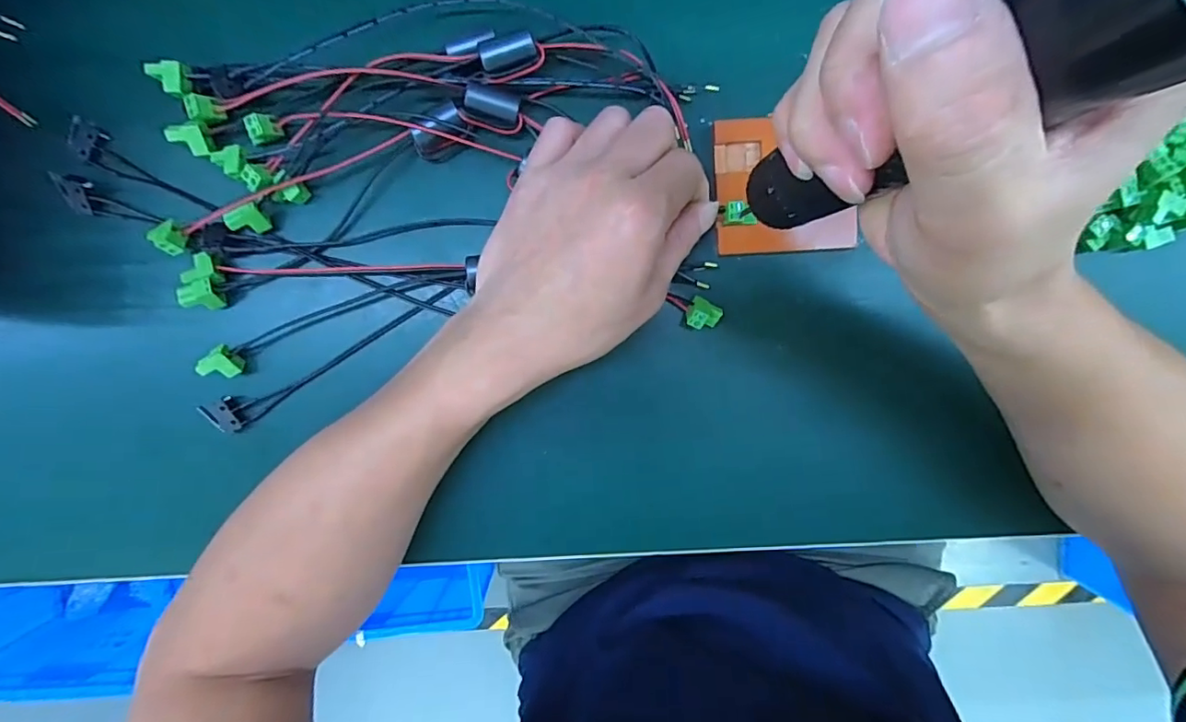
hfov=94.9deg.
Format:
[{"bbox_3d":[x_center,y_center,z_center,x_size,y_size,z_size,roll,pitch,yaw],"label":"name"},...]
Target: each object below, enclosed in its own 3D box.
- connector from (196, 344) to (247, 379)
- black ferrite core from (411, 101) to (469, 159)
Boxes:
[{"bbox_3d":[-0.210,0.003,0.308,0.020,0.014,0.016,-39,96,4],"label":"connector"},{"bbox_3d":[-0.083,-0.124,0.297,0.031,0.018,0.017,-35,96,3],"label":"black ferrite core"}]

